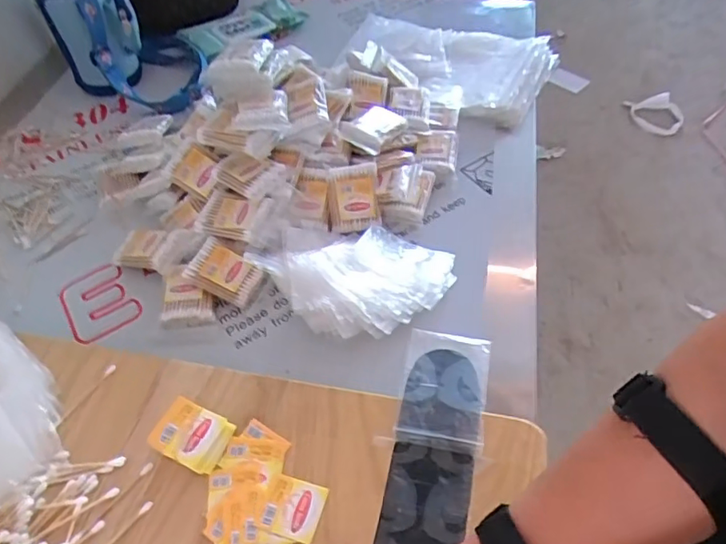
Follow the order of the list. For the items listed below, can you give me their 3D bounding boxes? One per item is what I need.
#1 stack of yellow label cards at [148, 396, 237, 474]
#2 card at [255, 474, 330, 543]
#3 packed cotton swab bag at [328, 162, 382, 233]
[{"bbox_3d":[-0.132,0.126,0.416,0.051,0.022,0.042,17,55,17],"label":"stack of yellow label cards"},{"bbox_3d":[-0.050,0.170,0.390,0.041,0.004,0.041,16,51,8],"label":"card"},{"bbox_3d":[-0.011,-0.085,0.616,0.057,0.073,0.011,-5,8,2],"label":"packed cotton swab bag"}]

